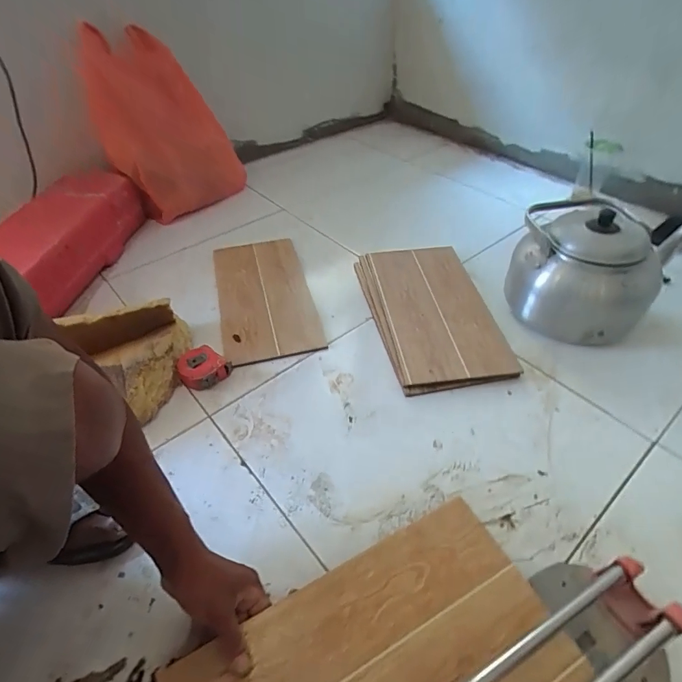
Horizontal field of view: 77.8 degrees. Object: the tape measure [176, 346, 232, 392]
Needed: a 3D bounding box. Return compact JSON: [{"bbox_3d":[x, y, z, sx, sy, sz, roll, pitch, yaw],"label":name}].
[{"bbox_3d":[-0.244,0.048,0.743,0.075,0.042,0.072,26,51,25],"label":"tape measure"}]

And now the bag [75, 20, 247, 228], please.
[{"bbox_3d":[-0.440,-0.535,1.085,0.329,0.382,0.254,-18,47,-16],"label":"bag"}]

